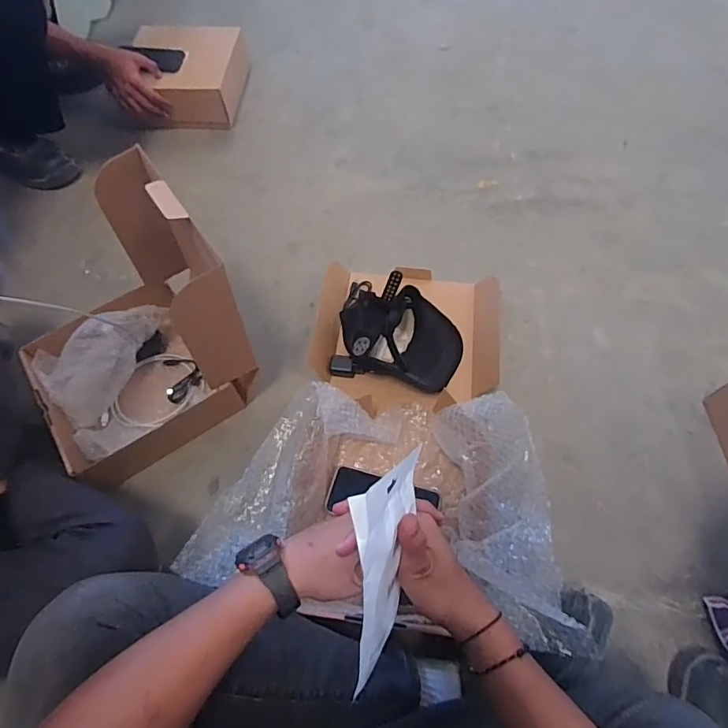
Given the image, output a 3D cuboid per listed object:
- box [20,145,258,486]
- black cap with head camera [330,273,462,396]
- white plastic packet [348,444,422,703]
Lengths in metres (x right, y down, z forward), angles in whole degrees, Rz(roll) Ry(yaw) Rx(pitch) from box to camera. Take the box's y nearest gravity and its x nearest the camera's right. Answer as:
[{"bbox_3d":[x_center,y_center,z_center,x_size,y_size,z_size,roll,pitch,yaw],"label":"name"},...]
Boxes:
[{"bbox_3d":[-0.361,-0.036,0.721,0.333,0.350,0.270,-33,67,-12],"label":"box"},{"bbox_3d":[0.064,-0.072,0.810,0.221,0.160,0.189,9,66,7],"label":"black cap with head camera"},{"bbox_3d":[0.021,0.177,0.429,0.020,0.122,0.171,8,104,20],"label":"white plastic packet"}]

